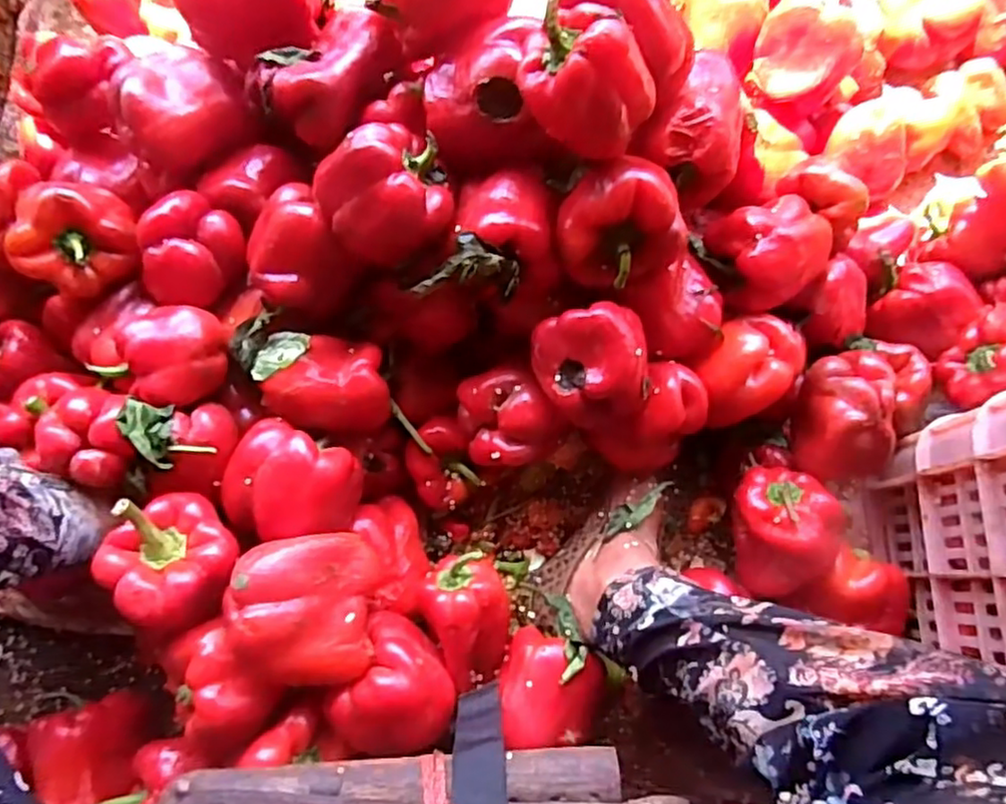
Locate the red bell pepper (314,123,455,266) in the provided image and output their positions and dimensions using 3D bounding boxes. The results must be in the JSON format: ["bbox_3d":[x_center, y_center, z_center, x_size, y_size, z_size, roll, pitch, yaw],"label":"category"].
[{"bbox_3d":[-0.088,-0.156,0.507,0.095,0.071,0.081,-27,77,-5],"label":"red bell pepper"}]

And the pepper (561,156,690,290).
[{"bbox_3d":[0.088,-0.136,0.493,0.096,0.072,0.082,-26,77,-4],"label":"pepper"}]

